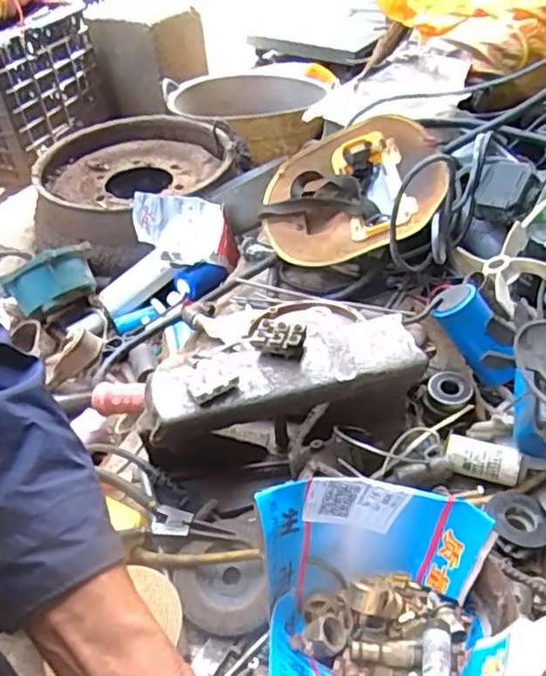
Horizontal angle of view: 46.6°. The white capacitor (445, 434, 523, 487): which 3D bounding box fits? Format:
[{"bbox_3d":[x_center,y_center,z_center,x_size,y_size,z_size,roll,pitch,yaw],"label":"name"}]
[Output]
[{"bbox_3d":[0.201,0.114,0.605,0.068,0.028,0.031,12,43,17],"label":"white capacitor"}]

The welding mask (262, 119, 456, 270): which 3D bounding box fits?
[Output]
[{"bbox_3d":[0.110,-0.187,0.868,0.246,0.120,0.207,-21,62,14],"label":"welding mask"}]

